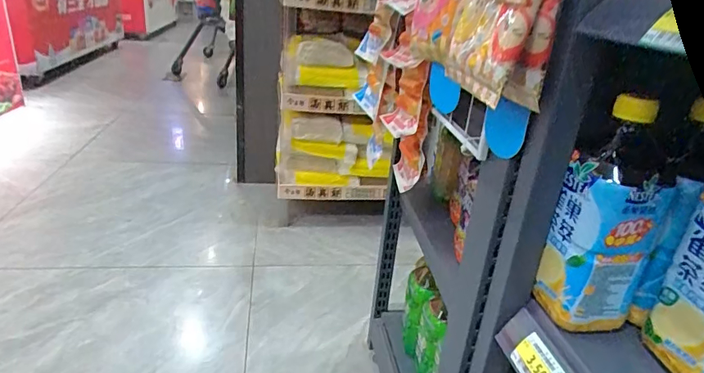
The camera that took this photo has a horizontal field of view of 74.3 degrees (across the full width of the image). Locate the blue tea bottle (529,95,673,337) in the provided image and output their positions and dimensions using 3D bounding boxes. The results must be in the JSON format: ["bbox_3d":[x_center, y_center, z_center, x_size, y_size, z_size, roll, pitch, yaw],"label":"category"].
[{"bbox_3d":[0.225,0.032,0.414,0.057,0.200,0.074,-6,26,-24],"label":"blue tea bottle"}]

